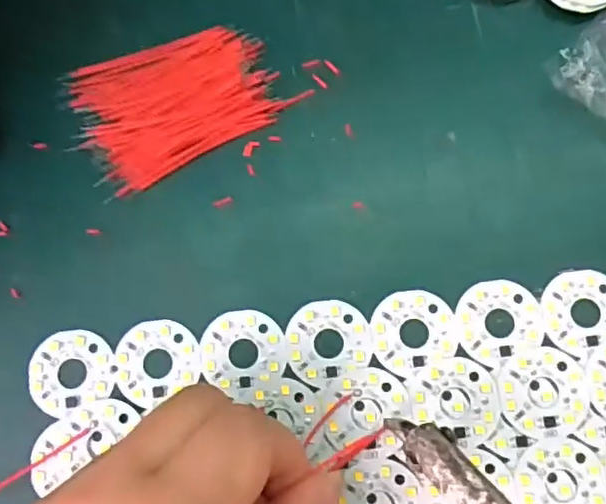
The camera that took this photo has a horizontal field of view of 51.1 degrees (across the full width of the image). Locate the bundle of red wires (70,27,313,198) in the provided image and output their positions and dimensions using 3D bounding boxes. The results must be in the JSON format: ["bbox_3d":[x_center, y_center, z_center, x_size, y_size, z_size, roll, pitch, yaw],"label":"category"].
[{"bbox_3d":[-0.048,-0.061,0.245,0.074,0.005,0.053,-29,79,-4],"label":"bundle of red wires"}]

